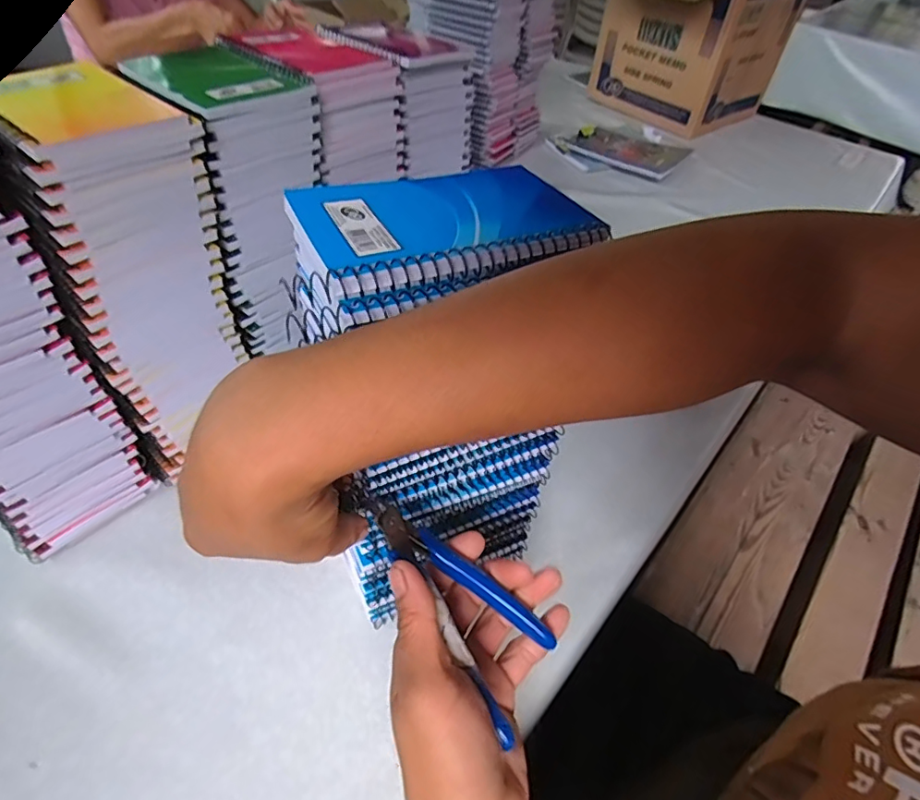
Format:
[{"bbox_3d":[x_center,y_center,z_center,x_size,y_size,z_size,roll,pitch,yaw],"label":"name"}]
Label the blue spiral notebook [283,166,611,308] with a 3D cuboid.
[{"bbox_3d":[-0.006,-0.082,0.239,0.130,0.010,0.096,-18,50,-21],"label":"blue spiral notebook"}]

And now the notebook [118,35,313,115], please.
[{"bbox_3d":[-0.179,-0.234,0.377,0.089,0.018,0.138,-32,56,-31],"label":"notebook"}]

